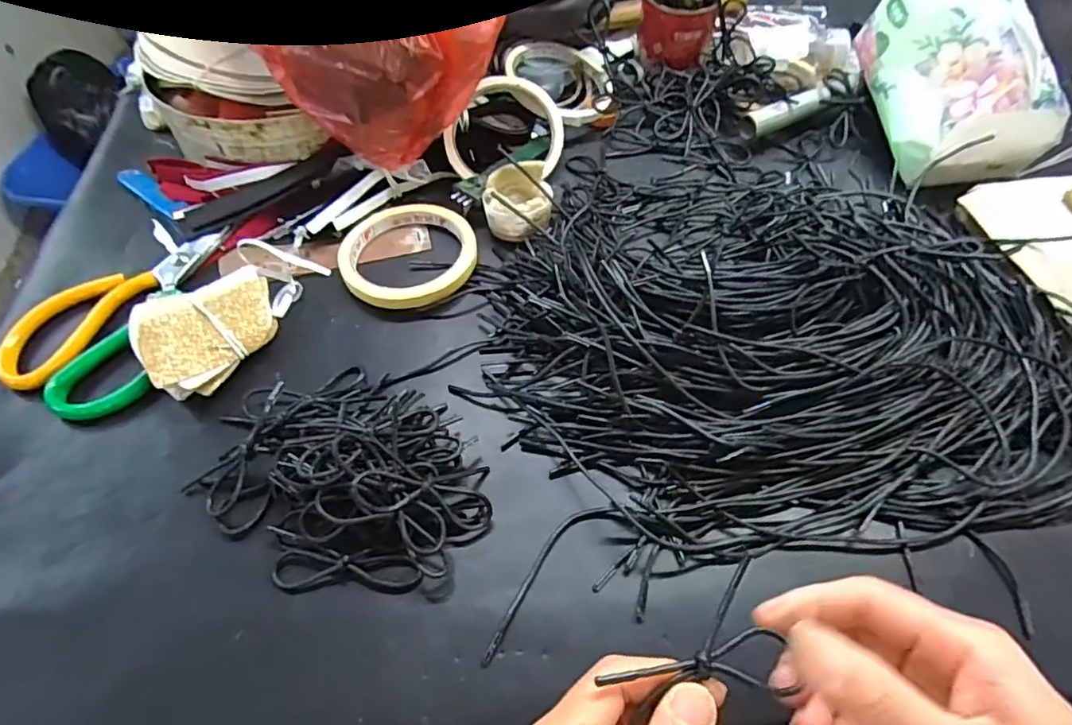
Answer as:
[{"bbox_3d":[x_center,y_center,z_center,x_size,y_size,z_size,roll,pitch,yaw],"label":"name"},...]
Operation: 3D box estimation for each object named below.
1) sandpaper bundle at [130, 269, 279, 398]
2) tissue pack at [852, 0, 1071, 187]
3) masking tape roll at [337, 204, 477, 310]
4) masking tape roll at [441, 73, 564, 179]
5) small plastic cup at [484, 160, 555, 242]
[{"bbox_3d":[-0.199,-0.020,0.353,0.079,0.010,0.068,-27,72,-29],"label":"sandpaper bundle"},{"bbox_3d":[0.320,-0.218,0.435,0.091,0.087,0.154,-7,57,-3],"label":"tissue pack"},{"bbox_3d":[-0.090,-0.081,0.400,0.092,0.014,0.095,0,57,1],"label":"masking tape roll"},{"bbox_3d":[-0.025,-0.183,0.451,0.090,0.021,0.090,0,83,-2],"label":"masking tape roll"},{"bbox_3d":[-0.013,-0.114,0.412,0.047,0.038,0.046,0,57,1],"label":"small plastic cup"}]

